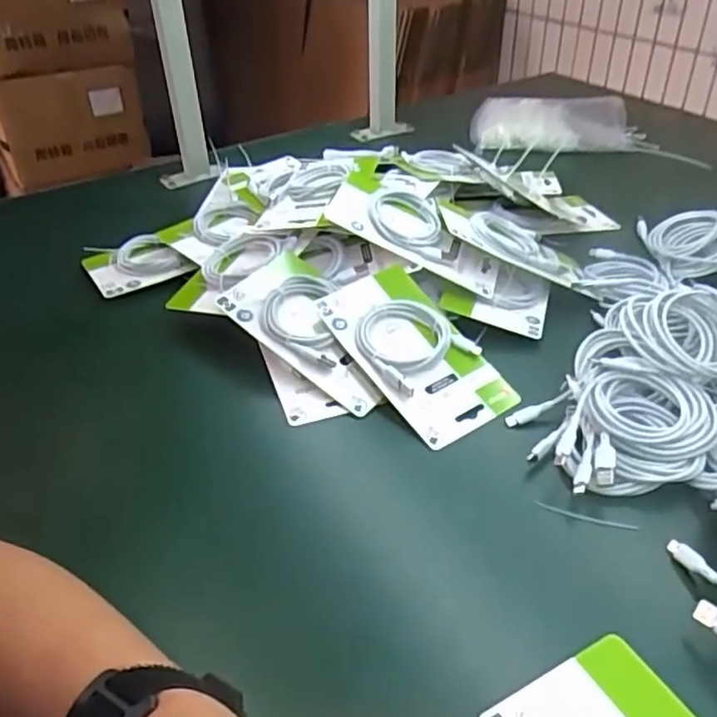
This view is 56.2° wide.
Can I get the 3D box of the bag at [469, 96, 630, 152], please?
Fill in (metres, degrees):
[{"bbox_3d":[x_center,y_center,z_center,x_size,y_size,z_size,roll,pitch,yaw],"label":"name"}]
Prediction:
[{"bbox_3d":[0.298,-0.358,1.050,0.238,0.052,0.166,6,39,11],"label":"bag"}]

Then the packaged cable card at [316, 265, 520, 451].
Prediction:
[{"bbox_3d":[0.050,-0.008,0.602,0.101,0.018,0.184,-32,66,-23],"label":"packaged cable card"}]

